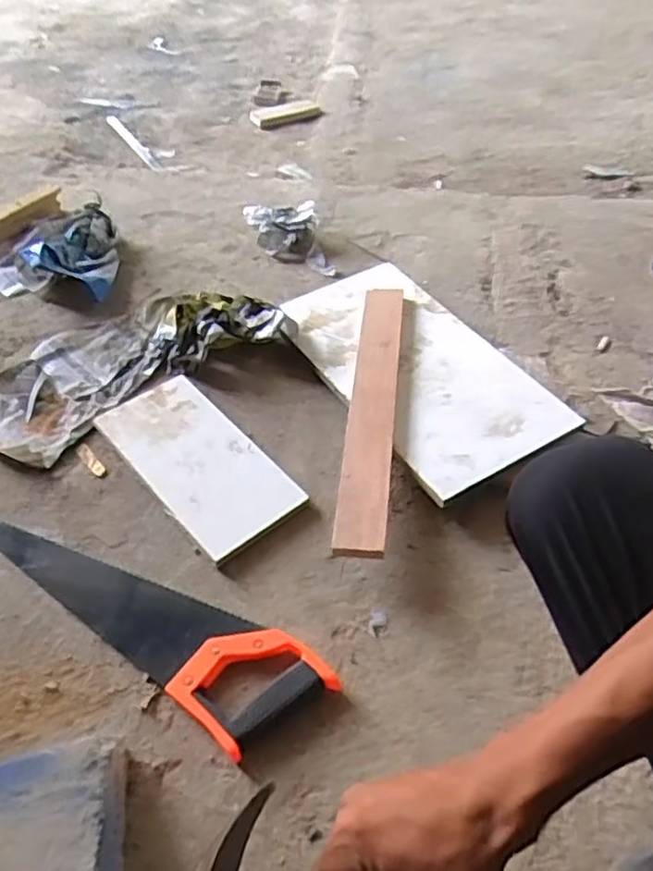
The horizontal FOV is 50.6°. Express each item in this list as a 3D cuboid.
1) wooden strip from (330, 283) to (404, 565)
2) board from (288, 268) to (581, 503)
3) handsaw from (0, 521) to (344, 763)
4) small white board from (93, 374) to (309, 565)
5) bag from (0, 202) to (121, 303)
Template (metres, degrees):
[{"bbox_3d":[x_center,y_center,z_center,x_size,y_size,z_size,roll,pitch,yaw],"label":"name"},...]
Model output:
[{"bbox_3d":[0.059,-0.041,0.873,0.056,0.018,0.457,5,50,4],"label":"wooden strip"},{"bbox_3d":[0.119,-0.100,0.941,0.228,0.015,0.416,-27,53,-19],"label":"board"},{"bbox_3d":[-0.194,0.176,0.727,0.415,0.023,0.114,29,56,22],"label":"handsaw"},{"bbox_3d":[-0.160,0.028,0.847,0.133,0.017,0.271,-35,58,-26],"label":"small white board"},{"bbox_3d":[-0.435,-0.300,1.096,0.224,0.079,0.169,10,51,8],"label":"bag"}]

